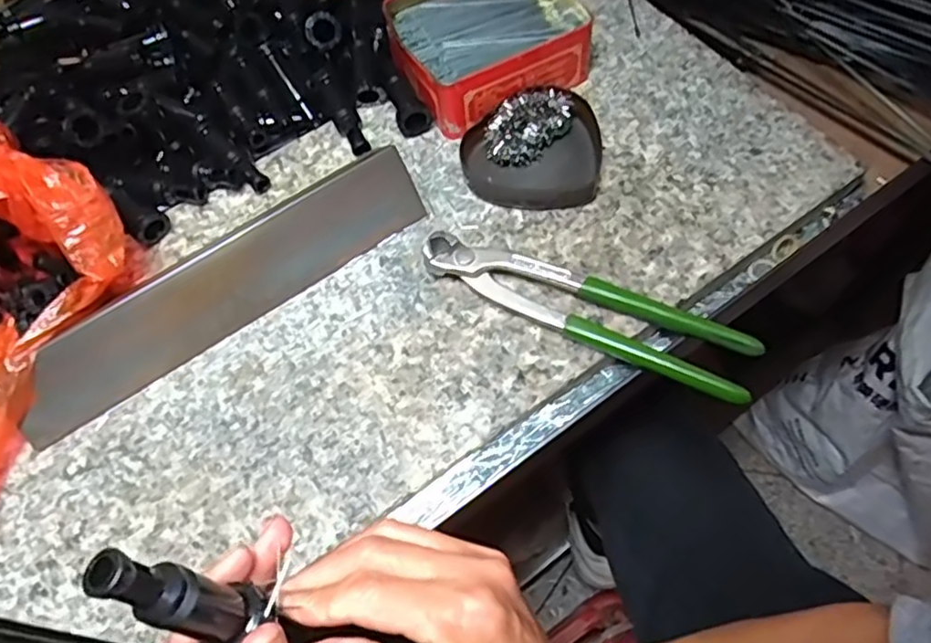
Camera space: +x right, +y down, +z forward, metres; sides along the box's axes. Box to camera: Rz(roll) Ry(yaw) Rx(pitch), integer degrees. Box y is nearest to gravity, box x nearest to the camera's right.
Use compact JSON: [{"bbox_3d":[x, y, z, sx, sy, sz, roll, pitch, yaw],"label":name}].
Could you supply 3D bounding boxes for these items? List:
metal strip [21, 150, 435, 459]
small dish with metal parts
[{"bbox_3d":[-0.144,-0.021,0.421,0.263,0.009,0.050,-34,111,-14],"label":"metal strip"},{"bbox_3d":[0.045,-0.118,0.464,0.092,0.019,0.086,-1,64,2],"label":"small dish with metal parts"}]

